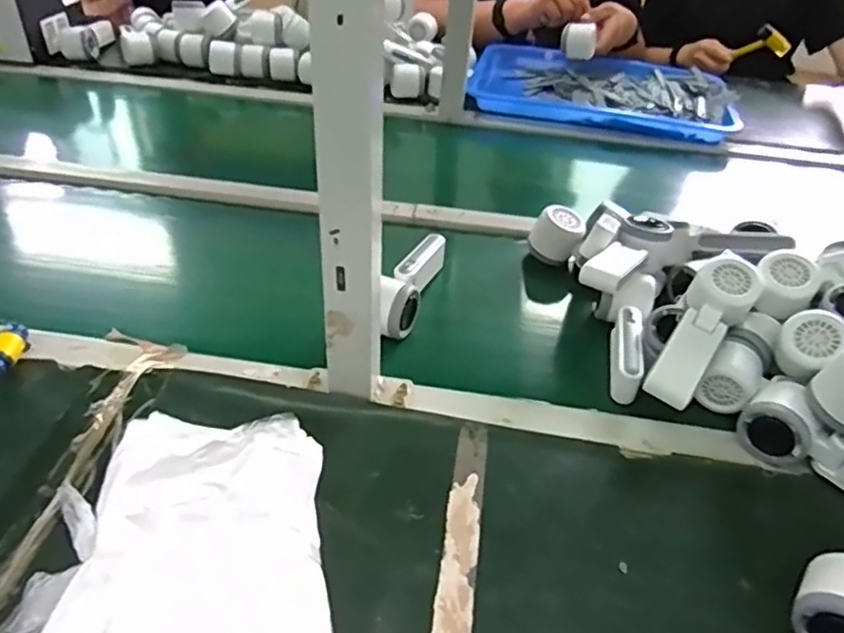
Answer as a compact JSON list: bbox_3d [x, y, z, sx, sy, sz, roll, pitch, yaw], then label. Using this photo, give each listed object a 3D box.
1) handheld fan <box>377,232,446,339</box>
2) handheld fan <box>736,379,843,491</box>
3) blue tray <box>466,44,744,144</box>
[{"bbox_3d":[-0.010,-0.041,0.715,0.037,0.059,0.170,13,40,10],"label":"handheld fan"},{"bbox_3d":[0.362,0.114,0.558,0.168,0.053,0.065,25,44,23],"label":"handheld fan"},{"bbox_3d":[0.336,-0.428,1.241,0.475,0.037,0.320,12,40,9],"label":"blue tray"}]

